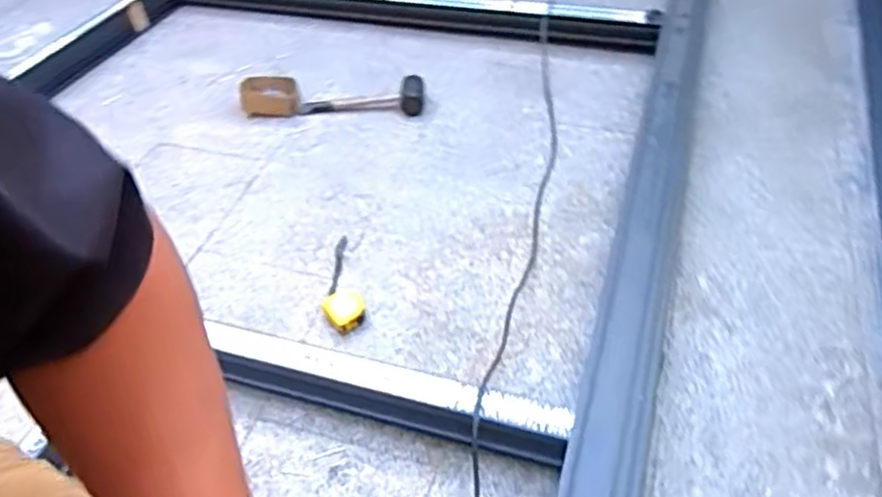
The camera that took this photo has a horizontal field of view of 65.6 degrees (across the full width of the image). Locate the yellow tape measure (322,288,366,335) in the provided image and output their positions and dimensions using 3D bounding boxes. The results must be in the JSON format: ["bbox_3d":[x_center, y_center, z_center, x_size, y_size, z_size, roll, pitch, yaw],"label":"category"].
[{"bbox_3d":[-0.166,0.106,1.194,0.070,0.030,0.083,-19,49,-14],"label":"yellow tape measure"}]

